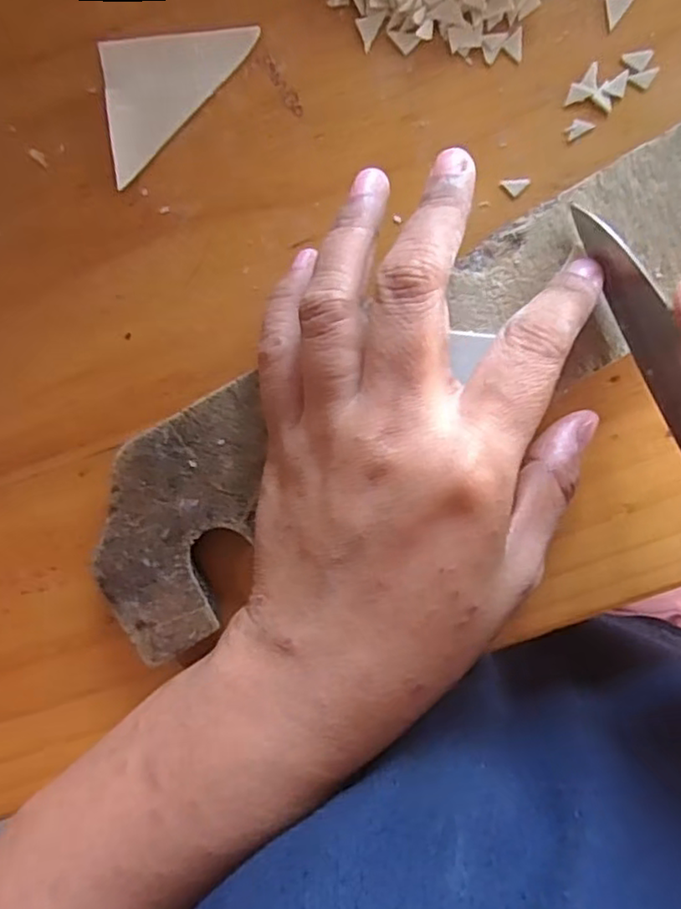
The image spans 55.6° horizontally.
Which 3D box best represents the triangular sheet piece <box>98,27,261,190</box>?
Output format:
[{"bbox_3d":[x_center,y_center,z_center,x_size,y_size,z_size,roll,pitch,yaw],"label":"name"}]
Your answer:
[{"bbox_3d":[-0.060,-0.123,0.210,0.033,0.004,0.062,44,95,-4],"label":"triangular sheet piece"}]

